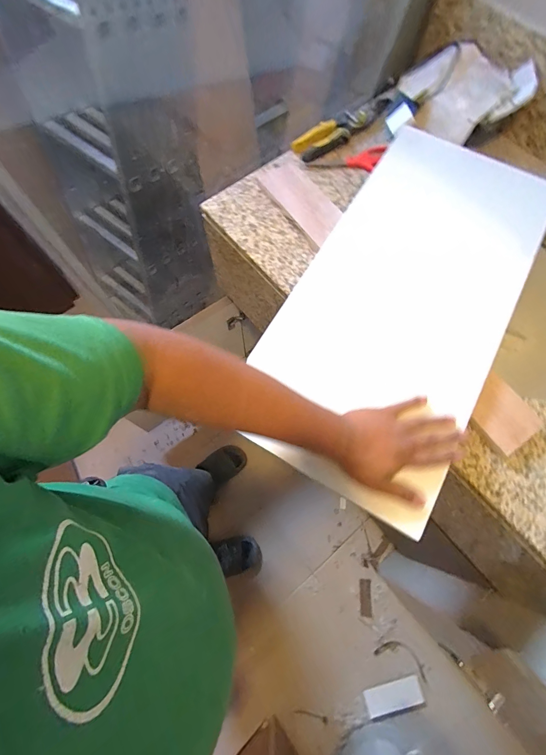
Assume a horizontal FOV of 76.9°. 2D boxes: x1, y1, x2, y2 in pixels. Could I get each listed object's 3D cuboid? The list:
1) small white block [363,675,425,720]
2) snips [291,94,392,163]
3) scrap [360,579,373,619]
[{"bbox_3d":[0.385,1.020,1.096,0.179,0.022,0.077,-14,71,-5],"label":"small white block"},{"bbox_3d":[0.148,-0.510,0.690,0.250,0.020,0.066,-41,76,-13],"label":"snips"},{"bbox_3d":[0.329,0.780,1.216,0.041,0.014,0.122,-2,81,8],"label":"scrap"}]

